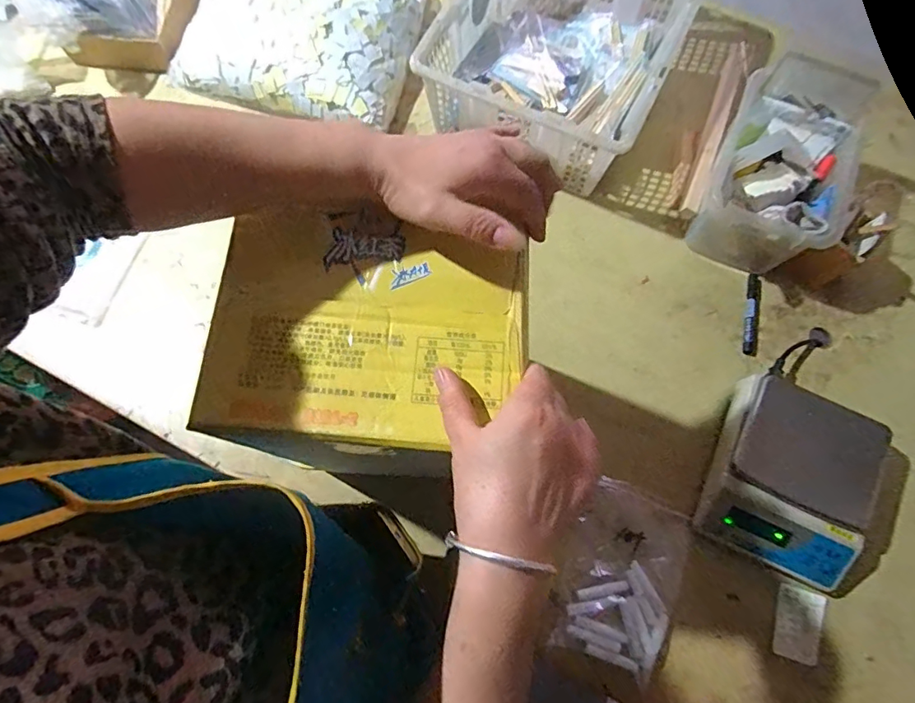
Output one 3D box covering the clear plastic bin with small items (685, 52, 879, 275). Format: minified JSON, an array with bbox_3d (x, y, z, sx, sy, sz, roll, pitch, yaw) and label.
[{"bbox_3d":[0.500,-0.277,0.777,0.185,0.152,0.273,24,74,6],"label":"clear plastic bin with small items"}]

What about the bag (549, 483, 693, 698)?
[{"bbox_3d":[0.223,0.305,0.666,0.157,0.022,0.224,23,74,6],"label":"bag"}]

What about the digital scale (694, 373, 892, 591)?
[{"bbox_3d":[0.466,0.171,0.683,0.203,0.079,0.244,25,74,6],"label":"digital scale"}]

